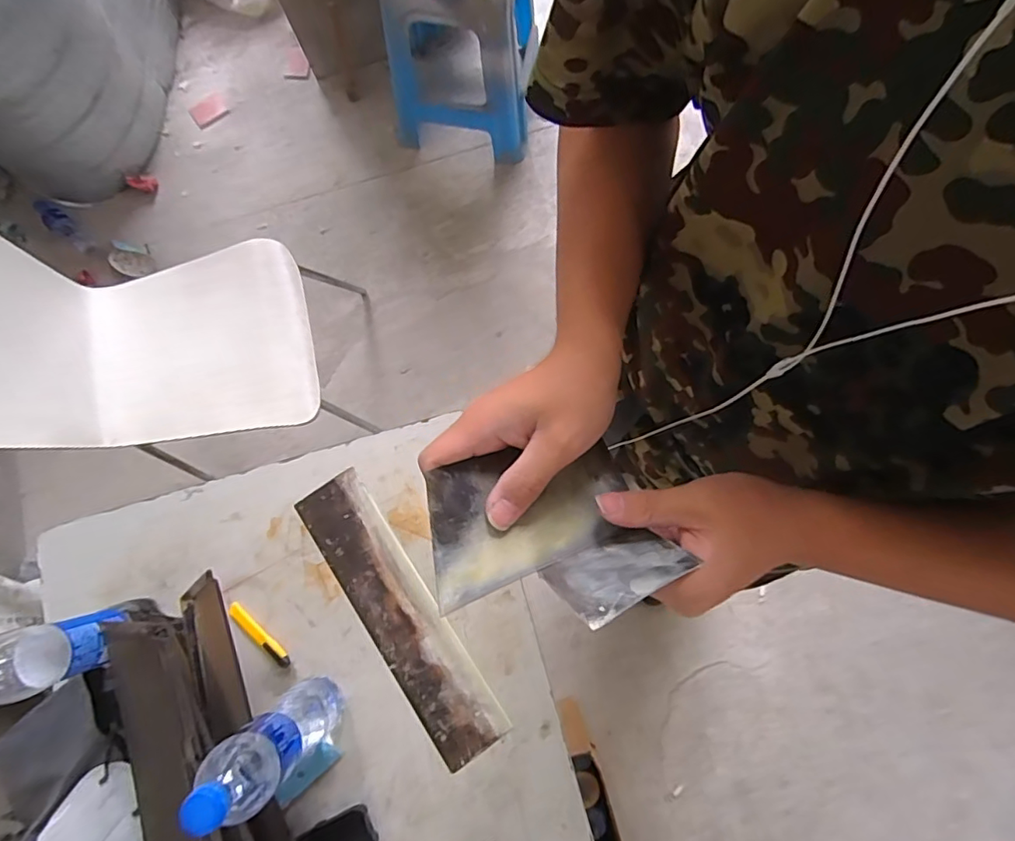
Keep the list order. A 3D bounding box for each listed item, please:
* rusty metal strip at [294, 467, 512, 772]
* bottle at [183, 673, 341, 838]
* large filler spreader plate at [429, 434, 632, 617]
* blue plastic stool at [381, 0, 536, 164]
[{"bbox_3d":[-0.132,0.232,0.639,0.086,0.009,0.360,-35,81,-4],"label":"rusty metal strip"},{"bbox_3d":[-0.223,0.311,0.513,0.059,0.223,0.062,0,80,2],"label":"bottle"},{"bbox_3d":[0.013,0.051,0.310,0.130,0.006,0.071,-15,76,-24],"label":"large filler spreader plate"},{"bbox_3d":[-0.115,-0.987,1.355,0.365,0.467,0.377,5,80,3],"label":"blue plastic stool"}]

